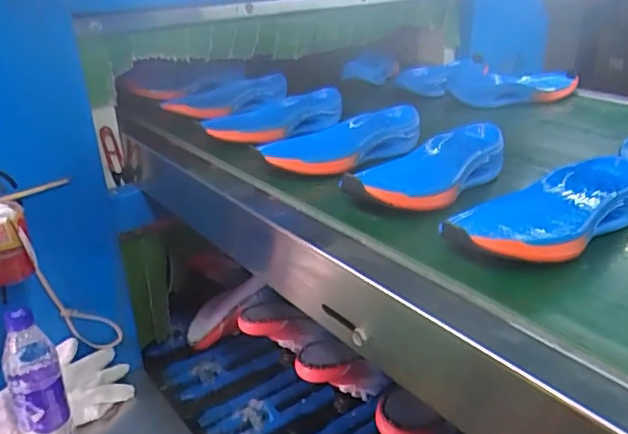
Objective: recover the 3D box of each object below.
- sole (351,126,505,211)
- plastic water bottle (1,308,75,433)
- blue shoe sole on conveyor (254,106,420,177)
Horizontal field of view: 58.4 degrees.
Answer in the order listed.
[{"bbox_3d":[0.127,-0.049,0.598,0.212,0.046,0.090,-23,32,-40],"label":"sole"},{"bbox_3d":[-0.359,0.222,0.722,0.068,0.219,0.068,-17,28,-31],"label":"plastic water bottle"},{"bbox_3d":[0.043,-0.091,0.677,0.213,0.043,0.095,-11,26,-21],"label":"blue shoe sole on conveyor"}]

